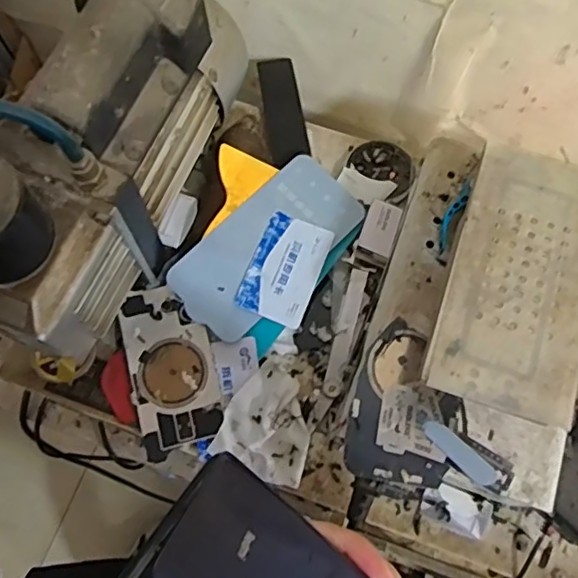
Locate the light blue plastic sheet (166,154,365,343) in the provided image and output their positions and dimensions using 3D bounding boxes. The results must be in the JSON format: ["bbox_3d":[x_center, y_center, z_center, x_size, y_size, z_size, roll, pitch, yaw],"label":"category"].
[{"bbox_3d":[-0.018,-0.036,0.479,0.078,0.007,0.160,43,76,8],"label":"light blue plastic sheet"}]

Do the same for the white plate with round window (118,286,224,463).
[{"bbox_3d":[-0.092,0.059,0.459,0.066,0.009,0.123,-17,71,-9],"label":"white plate with round window"}]

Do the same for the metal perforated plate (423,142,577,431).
[{"bbox_3d":[0.140,-0.010,0.351,0.082,0.006,0.165,18,70,4],"label":"metal perforated plate"}]

